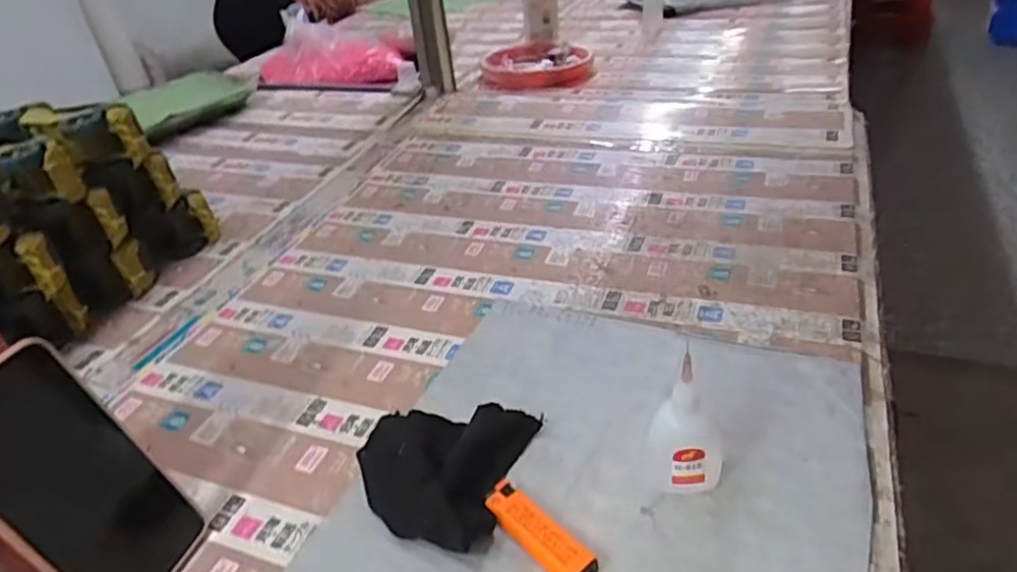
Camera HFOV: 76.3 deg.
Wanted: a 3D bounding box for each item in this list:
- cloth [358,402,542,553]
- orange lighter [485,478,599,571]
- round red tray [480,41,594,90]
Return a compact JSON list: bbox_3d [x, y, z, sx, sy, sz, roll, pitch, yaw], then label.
[{"bbox_3d":[-0.051,0.116,0.436,0.111,0.030,0.107,8,37,21],"label":"cloth"},{"bbox_3d":[0.017,0.148,0.386,0.023,0.014,0.080,-30,40,-29],"label":"orange lighter"},{"bbox_3d":[0.052,-0.397,1.157,0.196,0.028,0.242,-2,35,9],"label":"round red tray"}]

